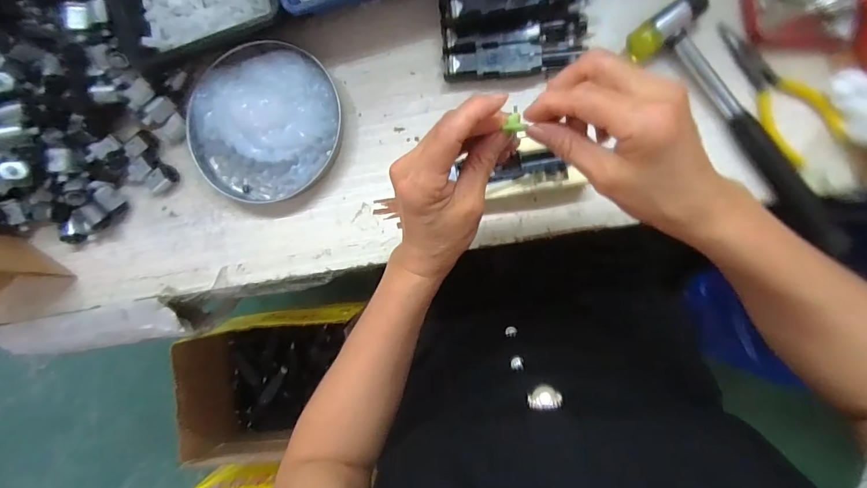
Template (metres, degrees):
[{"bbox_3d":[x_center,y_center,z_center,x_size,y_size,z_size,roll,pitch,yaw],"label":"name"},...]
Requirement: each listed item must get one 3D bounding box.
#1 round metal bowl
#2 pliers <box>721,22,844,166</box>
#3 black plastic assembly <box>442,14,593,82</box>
[{"bbox_3d":[-0.157,-0.111,0.379,0.135,0.029,0.139,0,89,7],"label":"round metal bowl"},{"bbox_3d":[0.268,-0.123,0.337,0.044,0.009,0.124,-40,85,5],"label":"pliers"},{"bbox_3d":[0.070,-0.164,0.358,0.121,0.023,0.043,-2,89,7],"label":"black plastic assembly"}]

